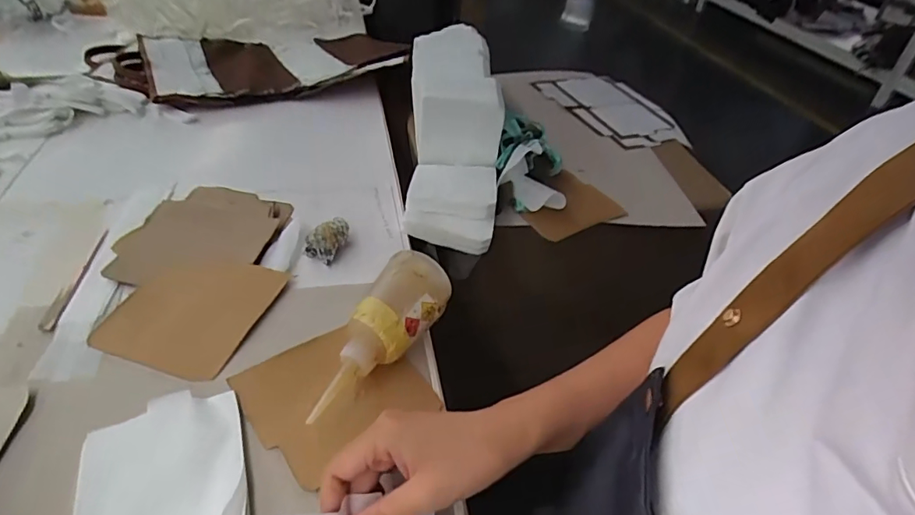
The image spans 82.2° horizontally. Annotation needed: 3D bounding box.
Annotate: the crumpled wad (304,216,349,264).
[{"bbox_3d":[-0.140,-0.019,0.568,0.028,0.030,0.054,18,42,13],"label":"crumpled wad"}]

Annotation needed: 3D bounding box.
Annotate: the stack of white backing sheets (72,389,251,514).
[{"bbox_3d":[-0.209,0.159,0.372,0.108,0.012,0.130,-12,44,-20],"label":"stack of white backing sheets"}]

